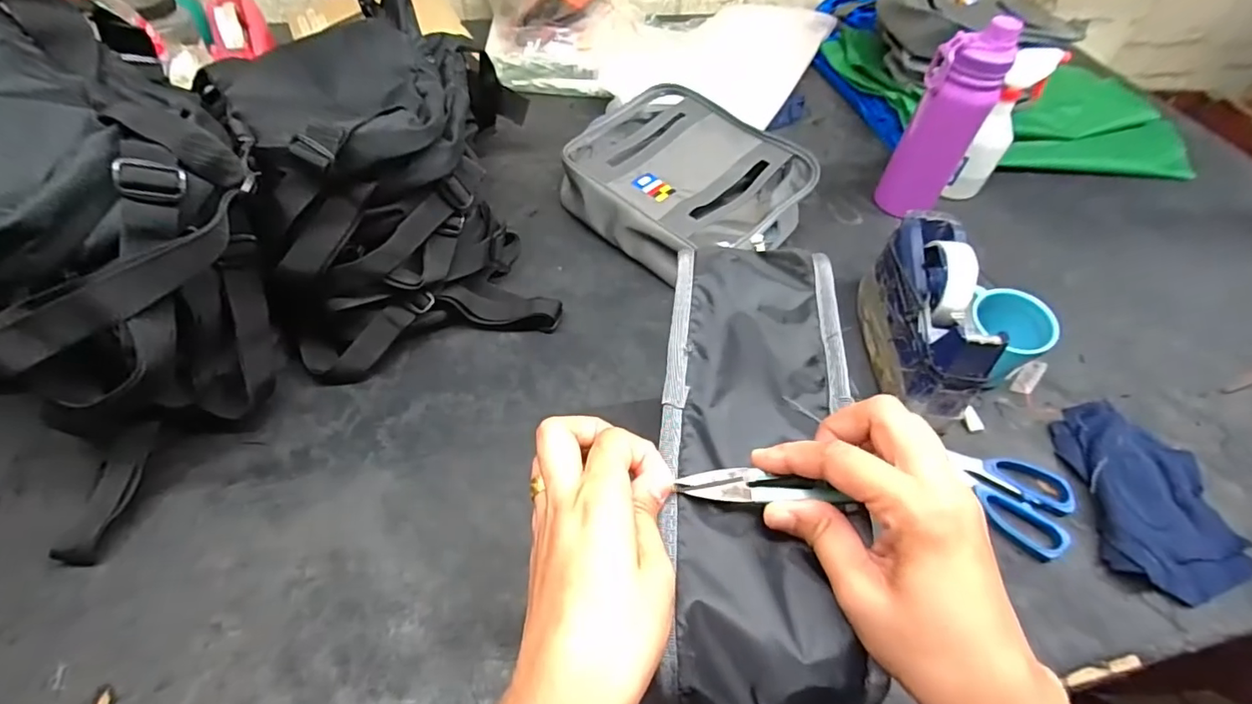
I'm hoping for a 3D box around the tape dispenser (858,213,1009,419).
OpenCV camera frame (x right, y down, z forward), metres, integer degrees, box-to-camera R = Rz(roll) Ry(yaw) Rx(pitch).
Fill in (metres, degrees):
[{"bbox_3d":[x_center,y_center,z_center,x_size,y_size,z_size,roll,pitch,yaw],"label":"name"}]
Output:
[{"bbox_3d":[0.299,-0.035,0.539,0.075,0.125,0.202,10,52,3],"label":"tape dispenser"}]

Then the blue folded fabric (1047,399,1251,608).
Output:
[{"bbox_3d":[0.472,0.128,0.475,0.120,0.025,0.165,9,52,3],"label":"blue folded fabric"}]

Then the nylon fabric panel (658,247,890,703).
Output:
[{"bbox_3d":[0.066,0.042,0.278,0.093,0.024,0.256,8,55,1],"label":"nylon fabric panel"}]

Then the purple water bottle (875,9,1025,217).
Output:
[{"bbox_3d":[0.393,-0.281,0.665,0.082,0.224,0.068,35,57,21],"label":"purple water bottle"}]

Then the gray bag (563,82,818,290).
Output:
[{"bbox_3d":[0.067,-0.217,0.682,0.247,0.087,0.302,-32,60,-25],"label":"gray bag"}]

